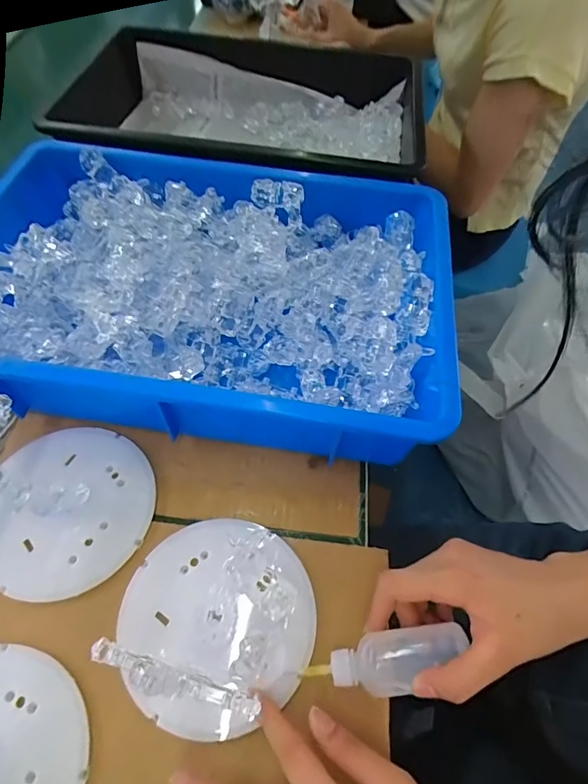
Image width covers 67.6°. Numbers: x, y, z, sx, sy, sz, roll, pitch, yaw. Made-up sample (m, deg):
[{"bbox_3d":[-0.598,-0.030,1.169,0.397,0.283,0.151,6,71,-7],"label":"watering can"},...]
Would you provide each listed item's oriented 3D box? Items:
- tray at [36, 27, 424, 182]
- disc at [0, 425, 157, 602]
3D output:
[{"bbox_3d":[-0.058,-0.346,0.566,0.414,0.102,0.338,5,58,1],"label":"tray"},{"bbox_3d":[-0.173,0.087,0.335,0.122,0.012,0.127,1,58,-1],"label":"disc"}]

